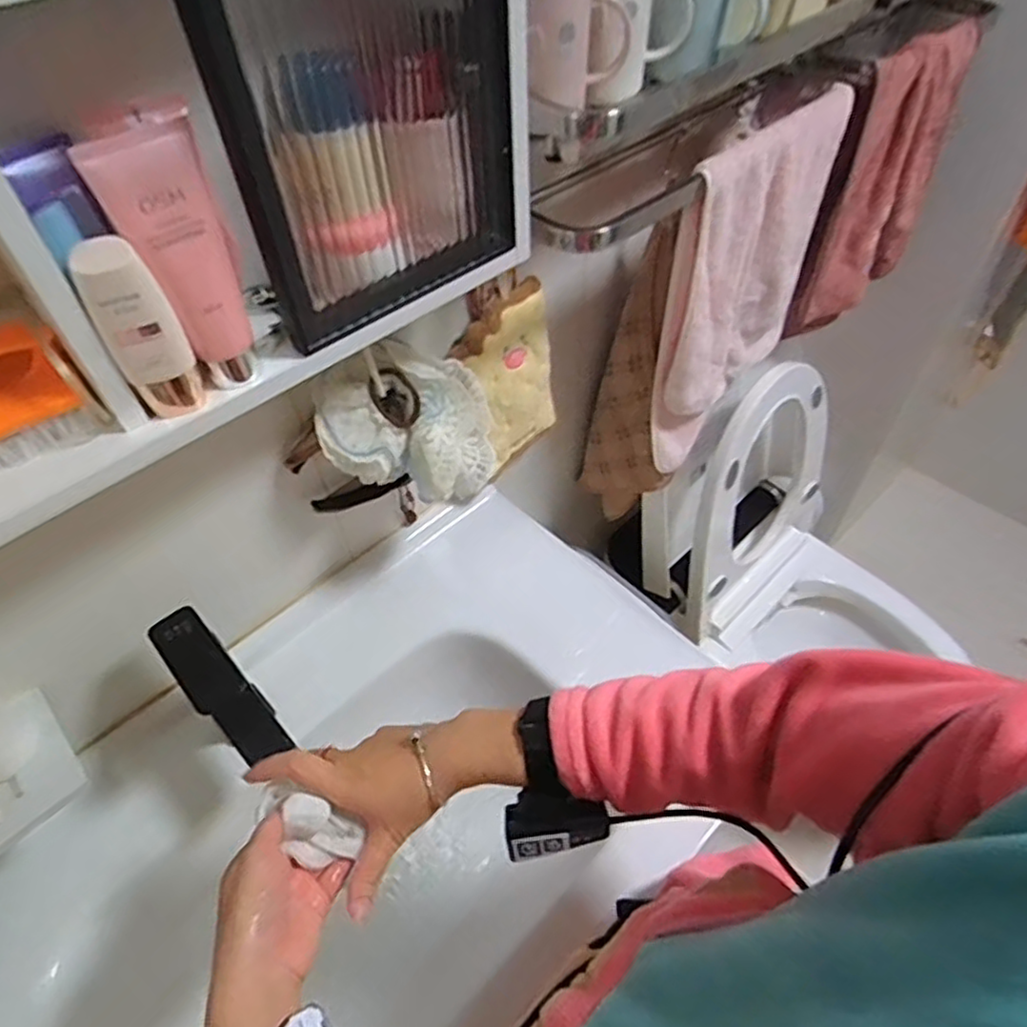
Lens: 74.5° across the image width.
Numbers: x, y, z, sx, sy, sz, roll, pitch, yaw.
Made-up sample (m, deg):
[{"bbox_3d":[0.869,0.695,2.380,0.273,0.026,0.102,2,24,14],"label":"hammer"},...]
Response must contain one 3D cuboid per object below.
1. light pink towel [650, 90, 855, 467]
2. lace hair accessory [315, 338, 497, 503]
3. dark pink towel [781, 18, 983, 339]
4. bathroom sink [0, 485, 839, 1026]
[{"bbox_3d":[0.280,-0.277,0.833,0.056,0.383,0.286,32,58,25],"label":"light pink towel"},{"bbox_3d":[-0.096,-0.092,0.644,0.146,0.113,0.120,2,50,4],"label":"lace hair accessory"},{"bbox_3d":[0.512,-0.442,0.941,0.065,0.362,0.342,32,58,25],"label":"dark pink towel"},{"bbox_3d":[-0.153,0.317,0.656,0.767,0.173,0.449,-37,58,-25],"label":"bathroom sink"}]

